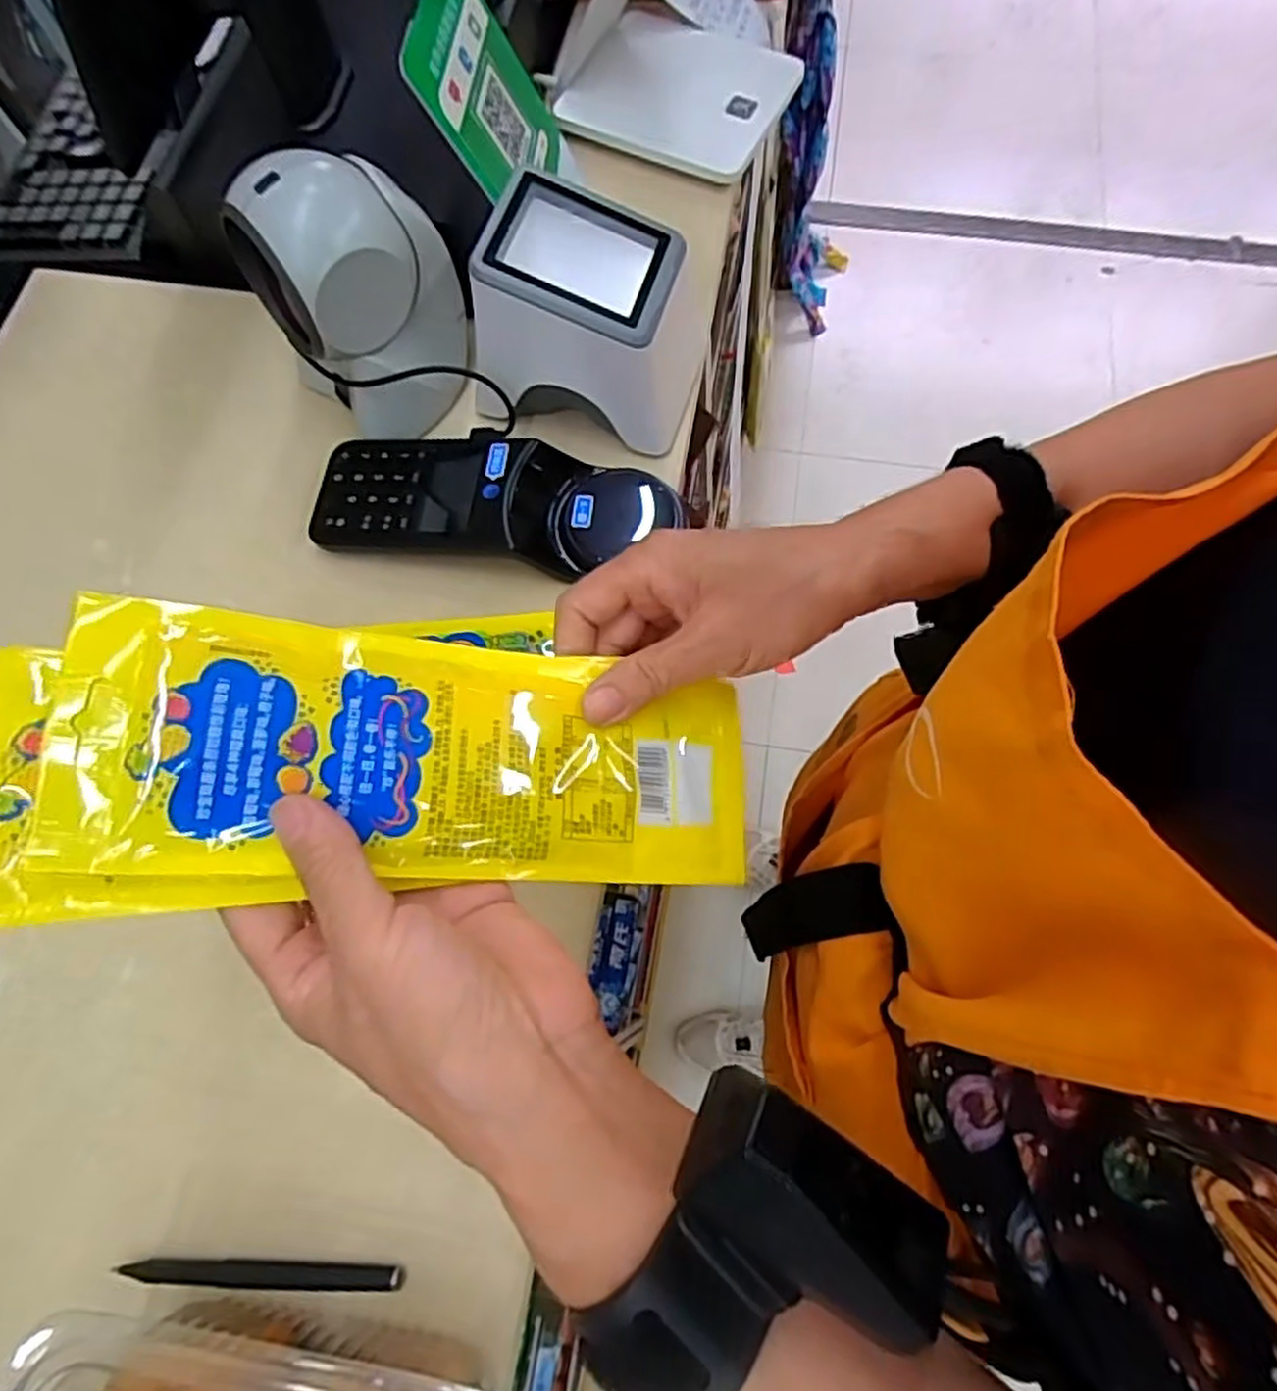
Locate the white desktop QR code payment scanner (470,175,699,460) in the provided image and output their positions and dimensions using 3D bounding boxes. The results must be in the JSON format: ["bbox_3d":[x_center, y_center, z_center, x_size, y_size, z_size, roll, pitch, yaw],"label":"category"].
[{"bbox_3d":[-0.031,-0.223,0.447,0.133,0.089,0.098,9,72,5],"label":"white desktop QR code payment scanner"}]

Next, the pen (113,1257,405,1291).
[{"bbox_3d":[-0.171,0.262,0.346,0.127,0.005,0.011,1,71,2],"label":"pen"}]

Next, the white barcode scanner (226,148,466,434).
[{"bbox_3d":[-0.152,-0.224,0.441,0.078,0.142,0.100,42,77,14],"label":"white barcode scanner"}]

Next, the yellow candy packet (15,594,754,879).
[{"bbox_3d":[-0.065,0.021,0.275,0.237,0.009,0.087,9,69,-24],"label":"yellow candy packet"}]

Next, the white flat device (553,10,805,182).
[{"bbox_3d":[0.028,-0.460,0.577,0.161,0.015,0.132,23,73,9],"label":"white flat device"}]

